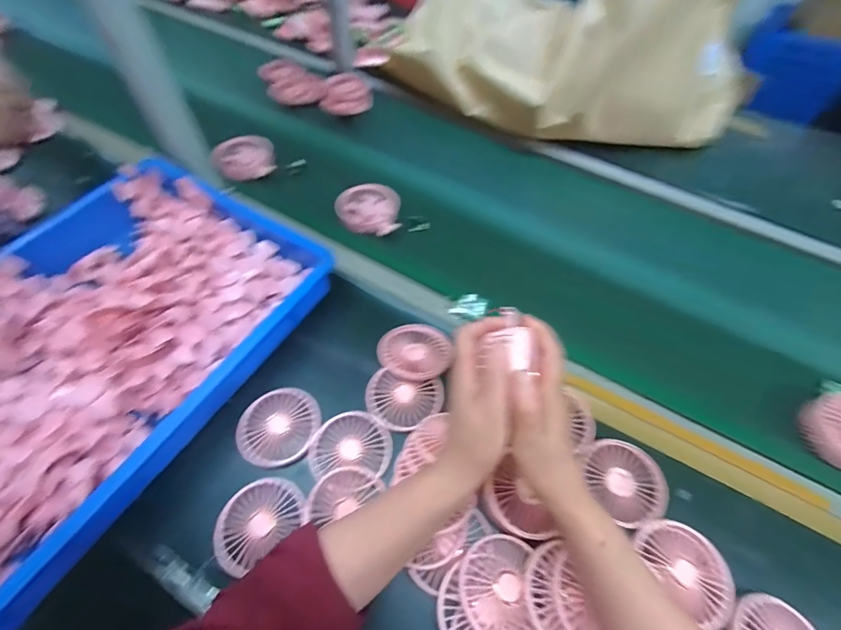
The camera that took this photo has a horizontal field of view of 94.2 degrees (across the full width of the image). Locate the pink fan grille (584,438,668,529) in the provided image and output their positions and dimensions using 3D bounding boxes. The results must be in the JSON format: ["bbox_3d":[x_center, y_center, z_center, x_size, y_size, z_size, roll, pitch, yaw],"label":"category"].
[{"bbox_3d":[0.226,0.184,0.435,0.078,0.013,0.086,-27,62,-20],"label":"pink fan grille"}]

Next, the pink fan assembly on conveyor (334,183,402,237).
[{"bbox_3d":[-0.084,-0.171,0.633,0.101,0.032,0.095,2,56,-3],"label":"pink fan assembly on conveyor"}]

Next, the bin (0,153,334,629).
[{"bbox_3d":[-0.411,0.045,0.451,0.377,0.068,0.554,29,59,15],"label":"bin"}]

